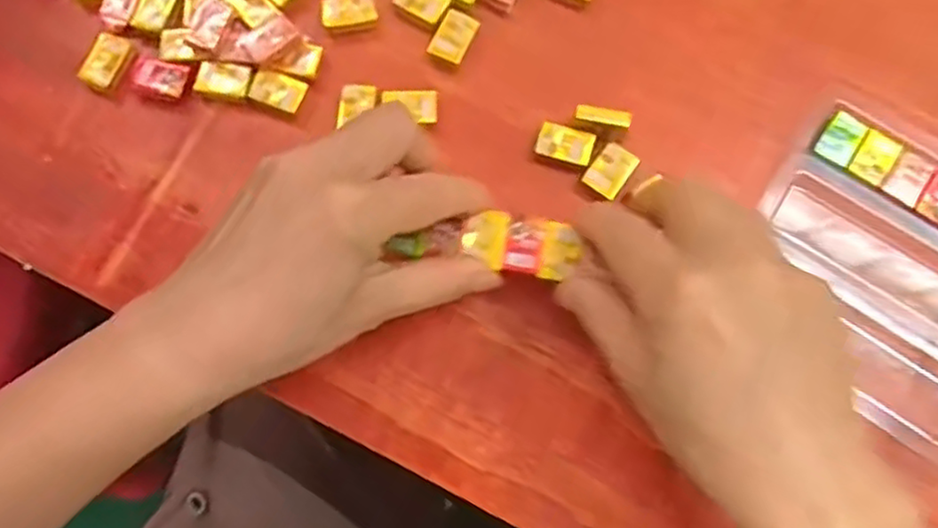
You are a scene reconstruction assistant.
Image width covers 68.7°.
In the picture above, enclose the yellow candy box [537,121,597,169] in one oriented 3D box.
[{"bbox_3d":[0.045,-0.056,0.323,0.026,0.005,0.017,18,80,5],"label":"yellow candy box"}]

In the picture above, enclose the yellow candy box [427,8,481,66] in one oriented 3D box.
[{"bbox_3d":[-0.007,-0.109,0.332,0.017,0.008,0.025,26,81,6],"label":"yellow candy box"}]

